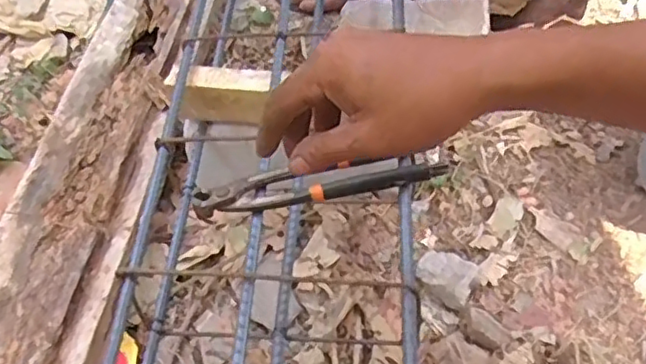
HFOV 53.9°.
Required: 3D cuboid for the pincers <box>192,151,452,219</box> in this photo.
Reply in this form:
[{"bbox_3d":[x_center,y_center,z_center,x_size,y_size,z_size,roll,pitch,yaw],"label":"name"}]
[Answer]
[{"bbox_3d":[-0.002,0.002,0.532,0.209,0.017,0.032,-8,51,1],"label":"pincers"}]

